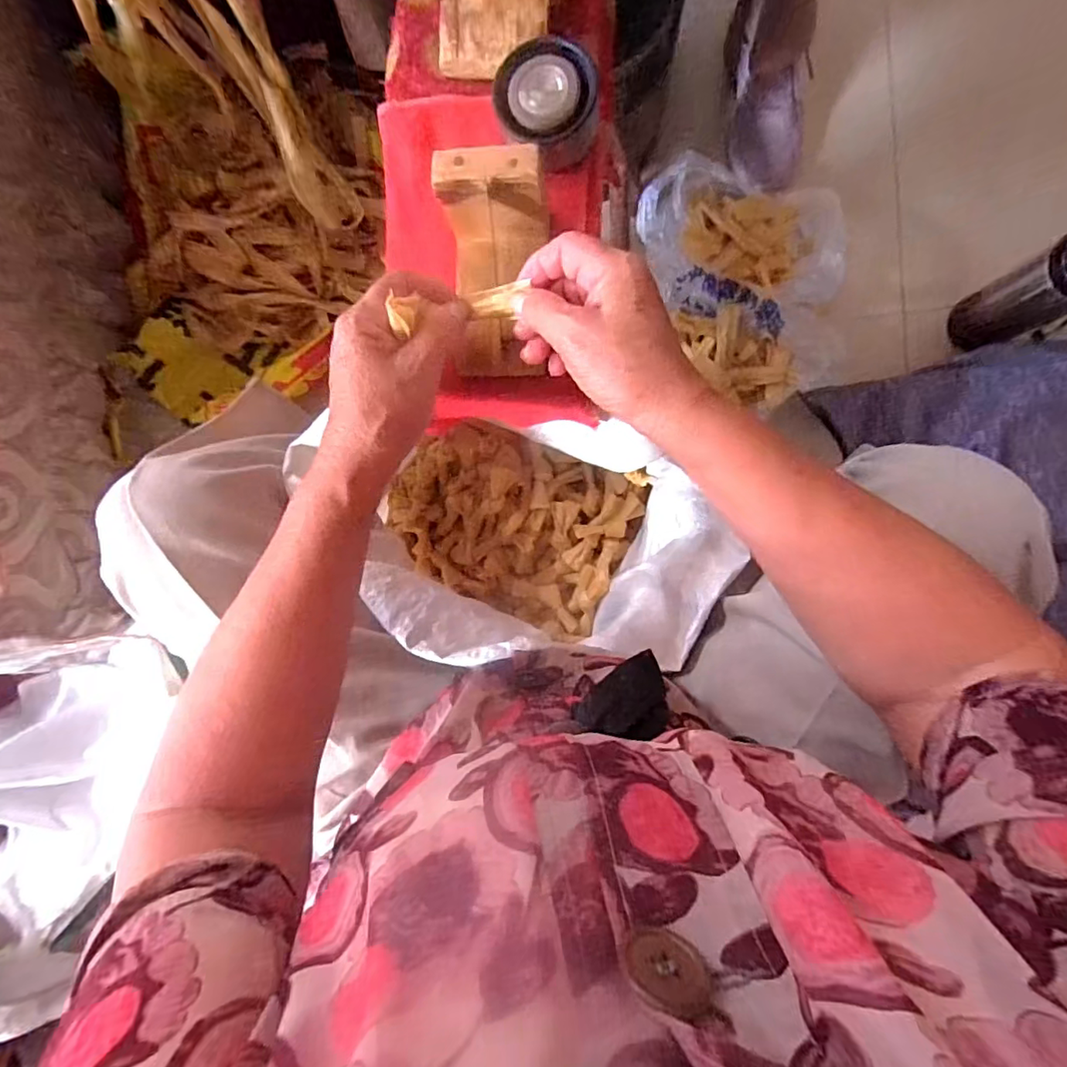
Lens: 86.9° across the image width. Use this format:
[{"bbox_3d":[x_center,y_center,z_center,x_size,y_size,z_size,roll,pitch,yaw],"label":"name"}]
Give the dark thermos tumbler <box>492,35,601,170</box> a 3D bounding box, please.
[{"bbox_3d":[0.009,-0.269,0.352,0.061,0.034,0.060,0,92,9],"label":"dark thermos tumbler"}]

